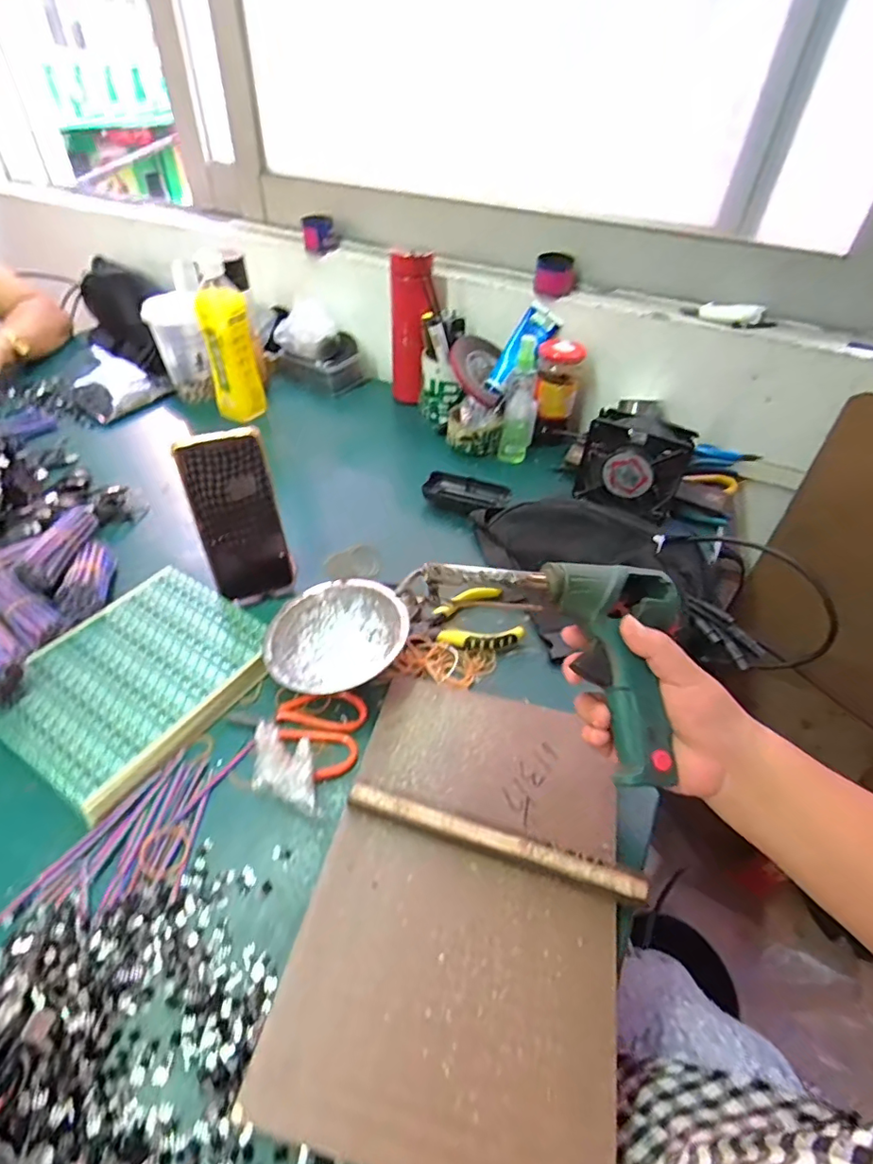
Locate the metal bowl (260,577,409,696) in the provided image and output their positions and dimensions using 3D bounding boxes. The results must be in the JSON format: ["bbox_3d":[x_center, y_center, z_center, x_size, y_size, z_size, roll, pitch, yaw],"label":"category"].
[{"bbox_3d":[-0.098,0.053,0.504,0.103,0.049,0.124,32,51,26],"label":"metal bowl"}]

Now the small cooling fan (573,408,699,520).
[{"bbox_3d":[0.240,-0.146,0.664,0.122,0.106,0.045,24,48,20],"label":"small cooling fan"}]

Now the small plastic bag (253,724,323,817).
[{"bbox_3d":[-0.113,0.144,0.417,0.065,0.038,0.040,20,46,16],"label":"small plastic bag"}]

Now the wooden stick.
[{"bbox_3d":[0.039,0.185,0.384,0.208,0.018,0.016,14,45,11],"label":"wooden stick"}]

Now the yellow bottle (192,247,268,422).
[{"bbox_3d":[-0.293,-0.338,0.772,0.071,0.195,0.054,-11,46,-15],"label":"yellow bottle"}]

